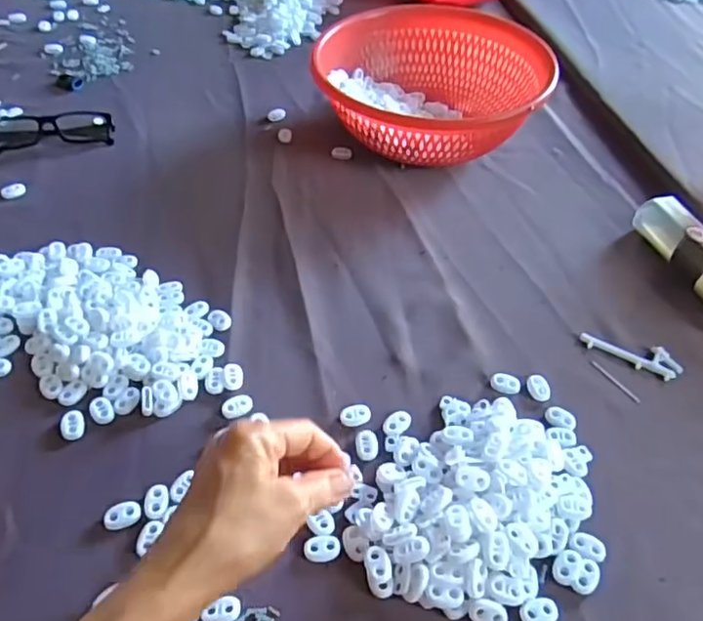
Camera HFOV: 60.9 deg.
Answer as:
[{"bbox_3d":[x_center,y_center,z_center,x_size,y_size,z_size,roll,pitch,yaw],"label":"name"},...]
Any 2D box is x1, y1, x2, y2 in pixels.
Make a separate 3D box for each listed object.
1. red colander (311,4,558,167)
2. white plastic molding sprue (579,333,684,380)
[{"bbox_3d":[0.086,-0.241,0.674,0.240,0.104,0.196,13,48,10],"label":"red colander"},{"bbox_3d":[0.231,0.033,0.495,0.079,0.005,0.027,21,50,18],"label":"white plastic molding sprue"}]

